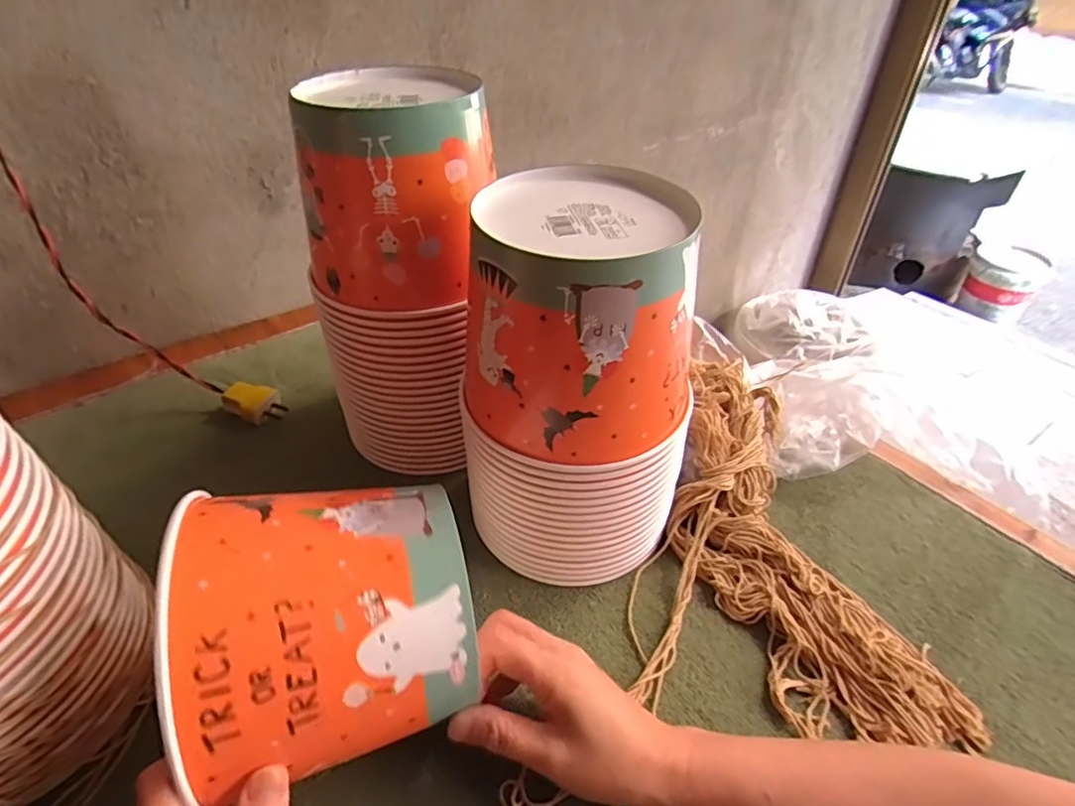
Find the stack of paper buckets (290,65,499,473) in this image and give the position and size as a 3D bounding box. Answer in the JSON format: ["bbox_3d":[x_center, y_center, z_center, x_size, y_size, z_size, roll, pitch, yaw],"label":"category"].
[{"bbox_3d":[-0.102,-0.101,0.480,0.129,0.278,0.139,6,40,5],"label":"stack of paper buckets"}]

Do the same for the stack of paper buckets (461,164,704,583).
[{"bbox_3d":[0.035,-0.008,0.406,0.141,0.247,0.132,14,41,15],"label":"stack of paper buckets"}]

